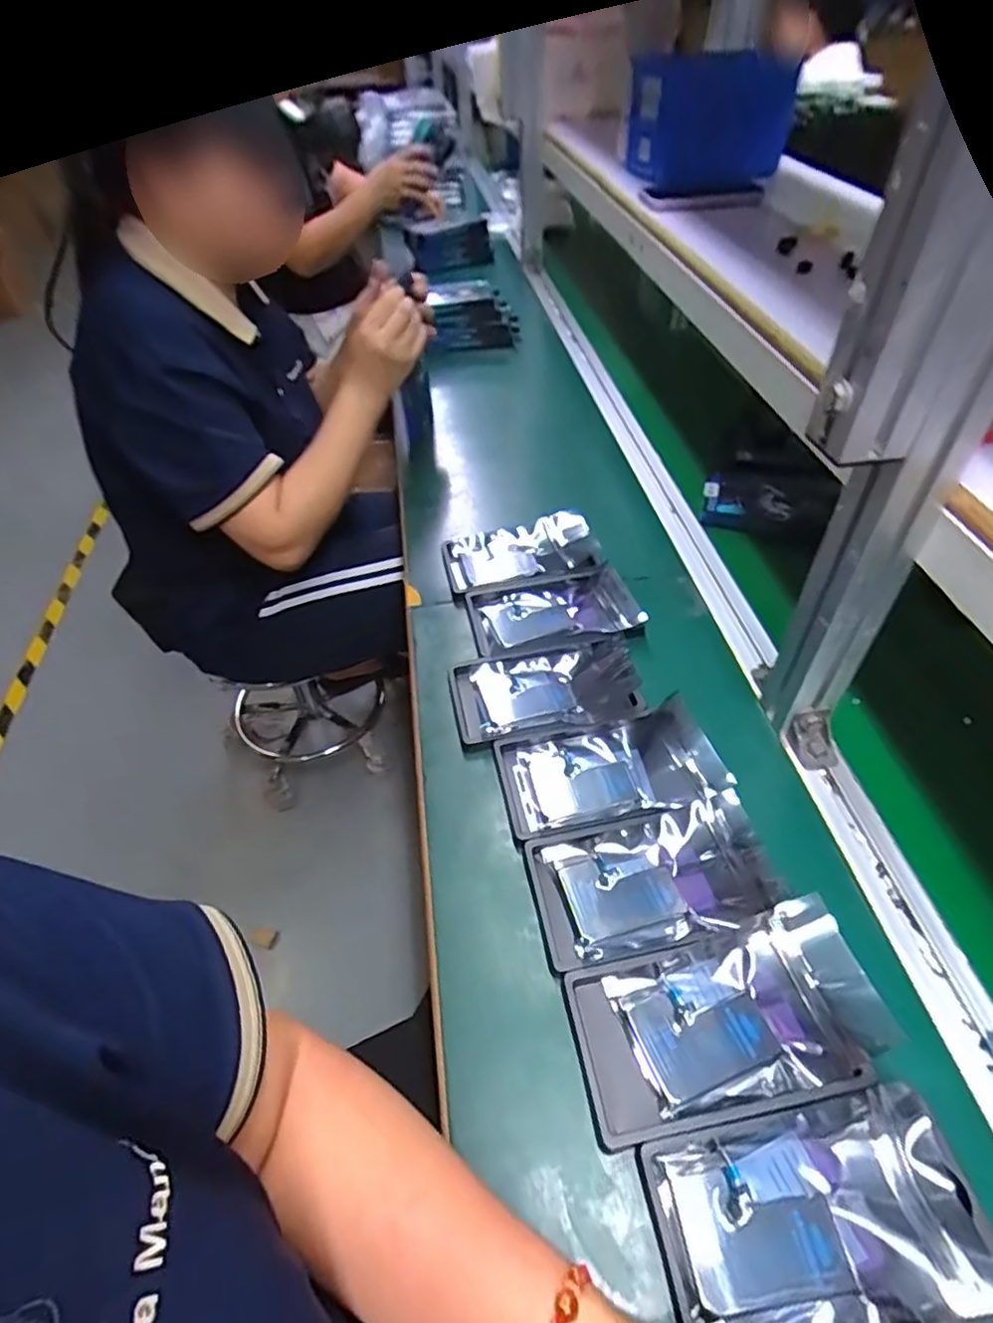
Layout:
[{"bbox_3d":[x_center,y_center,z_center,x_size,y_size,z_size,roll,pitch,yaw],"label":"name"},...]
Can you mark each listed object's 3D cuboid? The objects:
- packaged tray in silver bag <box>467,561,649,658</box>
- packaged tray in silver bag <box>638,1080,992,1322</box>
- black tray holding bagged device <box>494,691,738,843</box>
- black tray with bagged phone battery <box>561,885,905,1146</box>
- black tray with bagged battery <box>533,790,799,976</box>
[{"bbox_3d":[0.055,-0.051,0.629,0.157,0.020,0.097,-8,48,-2],"label":"packaged tray in silver bag"},{"bbox_3d":[0.161,0.279,0.317,0.156,0.019,0.088,-10,48,-4],"label":"packaged tray in silver bag"},{"bbox_3d":[0.086,0.083,0.502,0.162,0.031,0.092,-10,48,-4],"label":"black tray holding bagged device"},{"bbox_3d":[0.133,0.211,0.375,0.171,0.028,0.094,-13,48,-7],"label":"black tray with bagged phone battery"},{"bbox_3d":[0.105,0.147,0.438,0.158,0.023,0.090,-10,48,-4],"label":"black tray with bagged battery"}]

